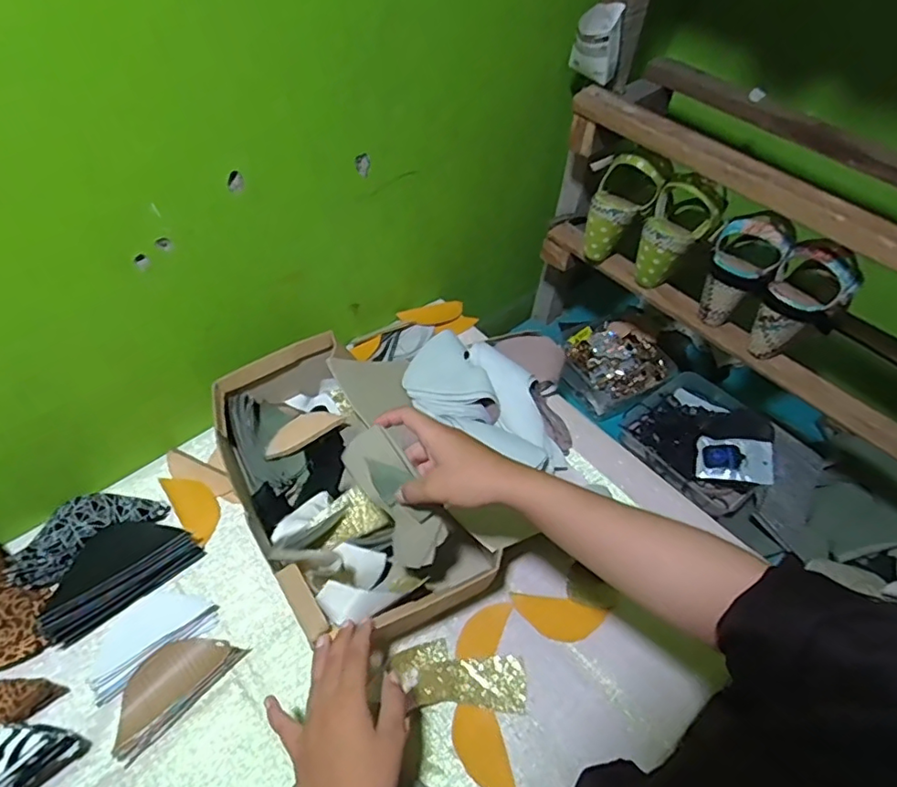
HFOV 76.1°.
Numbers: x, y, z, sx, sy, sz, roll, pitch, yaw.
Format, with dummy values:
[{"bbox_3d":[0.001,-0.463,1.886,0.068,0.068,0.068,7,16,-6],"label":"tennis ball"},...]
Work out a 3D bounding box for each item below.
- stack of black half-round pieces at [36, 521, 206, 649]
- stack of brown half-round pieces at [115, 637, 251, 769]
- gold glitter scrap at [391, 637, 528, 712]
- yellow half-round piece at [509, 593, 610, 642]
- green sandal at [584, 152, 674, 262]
[{"bbox_3d":[-0.348,0.179,0.597,0.150,0.035,0.083,-33,60,-28],"label":"stack of black half-round pieces"},{"bbox_3d":[-0.263,0.274,0.539,0.057,0.024,0.121,34,56,21],"label":"stack of brown half-round pieces"},{"bbox_3d":[0.012,0.281,0.570,0.129,0.009,0.061,4,55,-6],"label":"gold glitter scrap"},{"bbox_3d":[0.118,0.244,0.619,0.099,0.005,0.042,3,65,6],"label":"yellow half-round piece"},{"bbox_3d":[0.222,-0.252,0.772,0.065,0.157,0.080,1,47,-33],"label":"green sandal"}]

